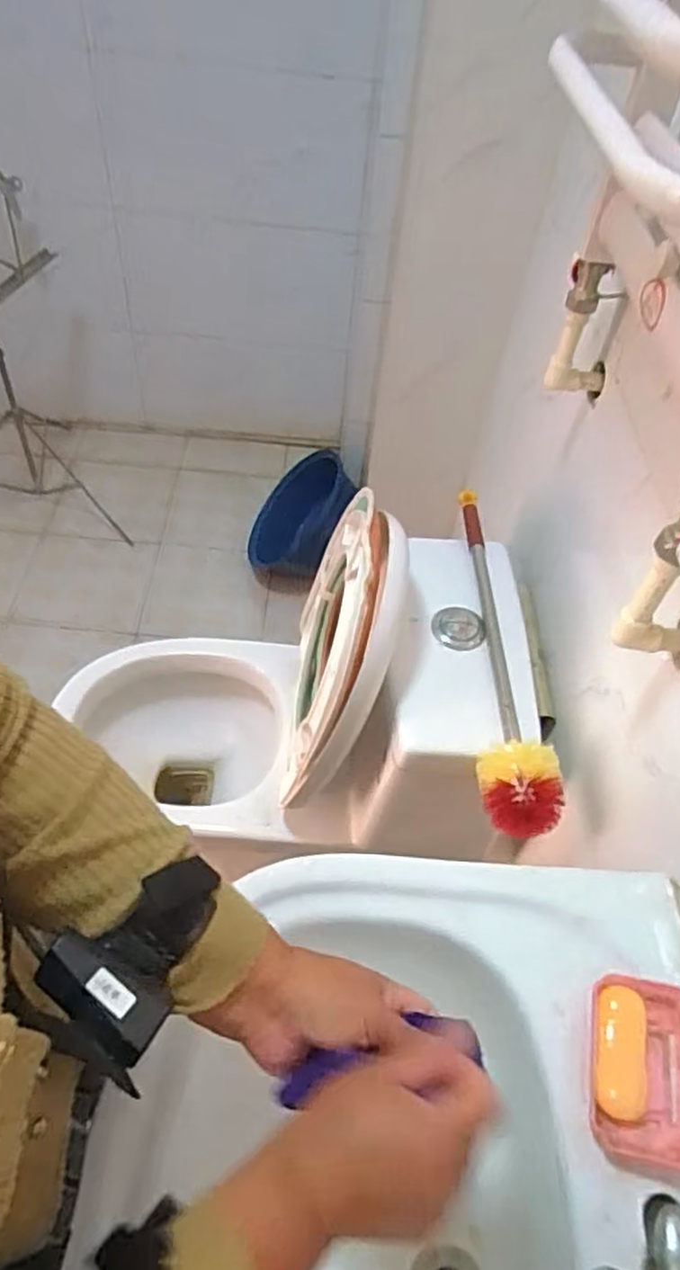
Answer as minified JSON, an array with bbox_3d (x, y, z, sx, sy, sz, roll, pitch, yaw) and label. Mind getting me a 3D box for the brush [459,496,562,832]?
[{"bbox_3d":[0.196,0.002,0.927,0.083,0.083,0.540,4,51,-3],"label":"brush"}]

